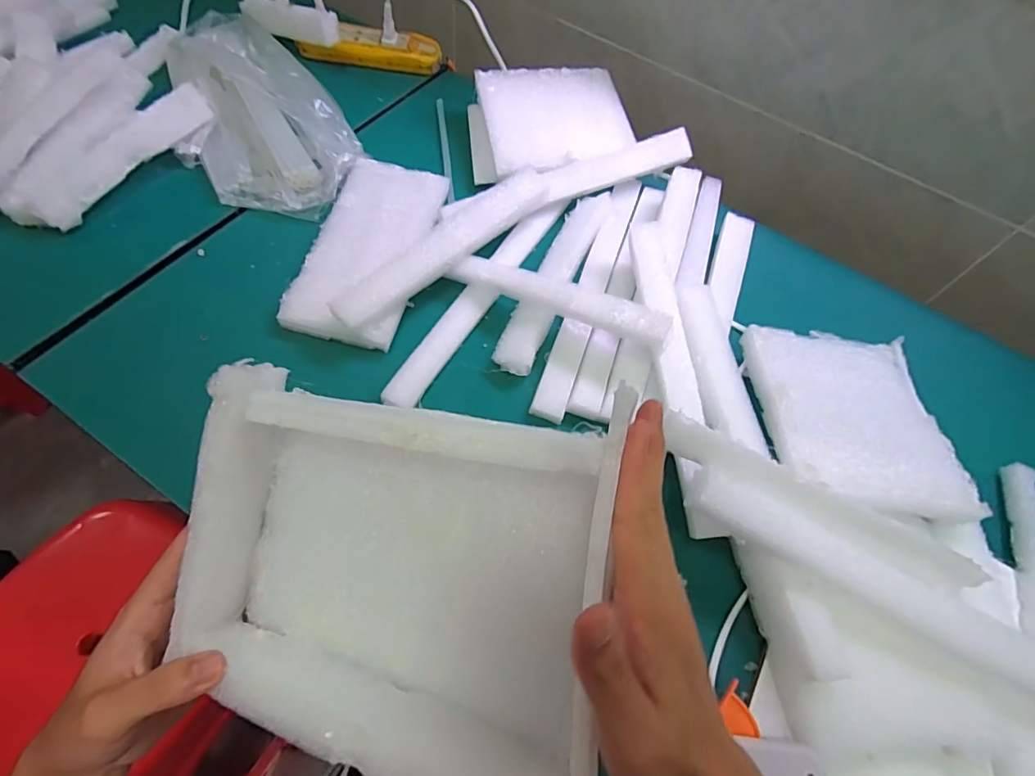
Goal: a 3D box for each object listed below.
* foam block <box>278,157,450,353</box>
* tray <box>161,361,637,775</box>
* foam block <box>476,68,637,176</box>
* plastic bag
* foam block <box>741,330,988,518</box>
[{"bbox_3d":[-0.145,-0.139,0.502,0.102,0.018,0.215,12,61,0],"label":"foam block"},{"bbox_3d":[-0.060,0.092,0.244,0.209,0.052,0.178,3,84,18],"label":"tray"},{"bbox_3d":[0.045,-0.318,0.599,0.167,0.017,0.145,-9,73,-11],"label":"foam block"},{"bbox_3d":[-0.295,-0.322,0.570,0.173,0.042,0.336,-22,66,-17],"label":"plastic bag"},{"bbox_3d":[0.286,0.022,0.437,0.161,0.021,0.177,10,50,-7],"label":"foam block"}]

